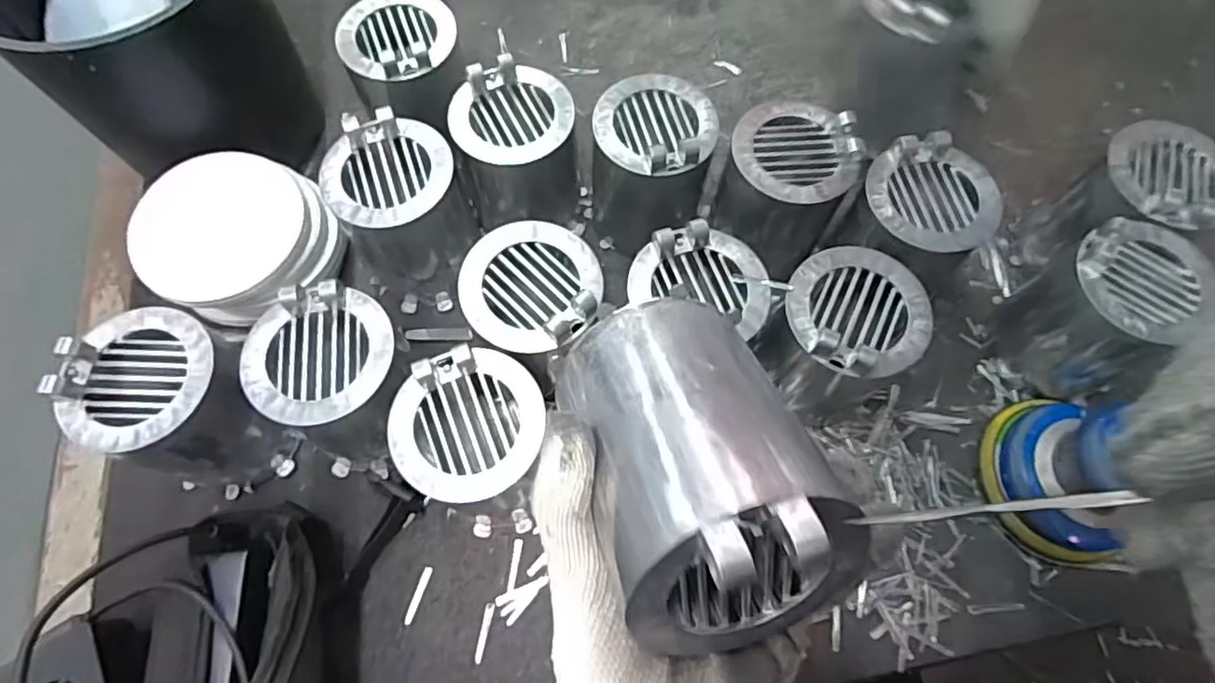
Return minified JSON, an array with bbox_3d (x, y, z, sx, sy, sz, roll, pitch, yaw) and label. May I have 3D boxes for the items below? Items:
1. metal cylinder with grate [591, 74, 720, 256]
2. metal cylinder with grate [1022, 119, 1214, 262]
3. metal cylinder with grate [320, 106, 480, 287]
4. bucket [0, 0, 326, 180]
[{"bbox_3d":[0.032,-0.132,0.486,0.083,0.122,0.084,-4,67,-2],"label":"metal cylinder with grate"},{"bbox_3d":[0.384,-0.092,0.479,0.095,0.123,0.087,-35,71,-14],"label":"metal cylinder with grate"},{"bbox_3d":[-0.144,-0.093,0.456,0.085,0.095,0.094,-26,69,-10],"label":"metal cylinder with grate"},{"bbox_3d":[-0.336,-0.224,0.482,0.174,0.166,0.166,0,67,0],"label":"bucket"}]

